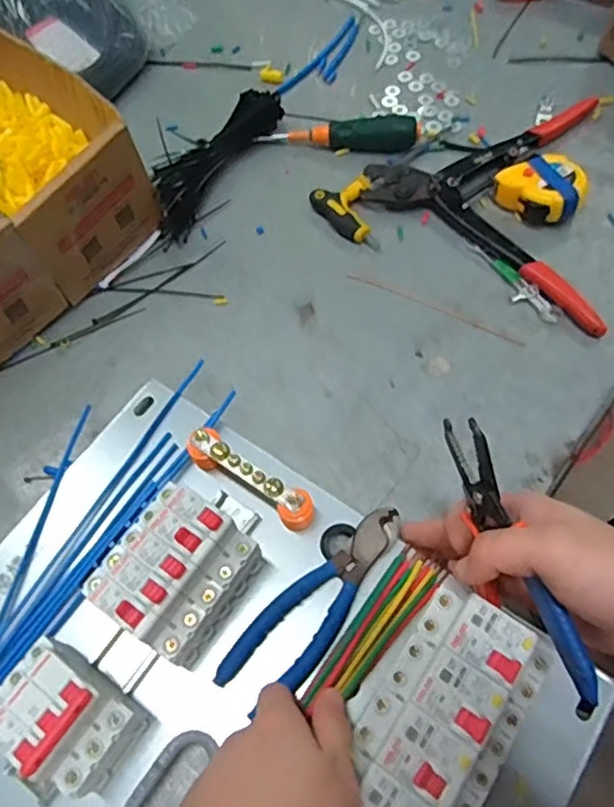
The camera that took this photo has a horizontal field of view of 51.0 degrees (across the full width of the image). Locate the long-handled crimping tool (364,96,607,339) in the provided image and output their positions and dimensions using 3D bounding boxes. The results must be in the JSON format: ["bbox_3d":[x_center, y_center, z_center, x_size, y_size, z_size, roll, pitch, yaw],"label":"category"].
[{"bbox_3d":[0.226,-0.217,0.617,0.253,0.022,0.243,36,69,21],"label":"long-handled crimping tool"}]

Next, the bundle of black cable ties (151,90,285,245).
[{"bbox_3d":[-0.096,-0.249,0.649,0.059,0.032,0.197,25,65,16],"label":"bundle of black cable ties"}]

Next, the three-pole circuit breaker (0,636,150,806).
[{"bbox_3d":[-0.145,0.185,0.381,0.077,0.074,0.055,34,68,20],"label":"three-pole circuit breaker"}]

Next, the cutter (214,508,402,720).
[{"bbox_3d":[0.010,0.135,0.436,0.160,0.009,0.049,-41,66,-16],"label":"cutter"}]

